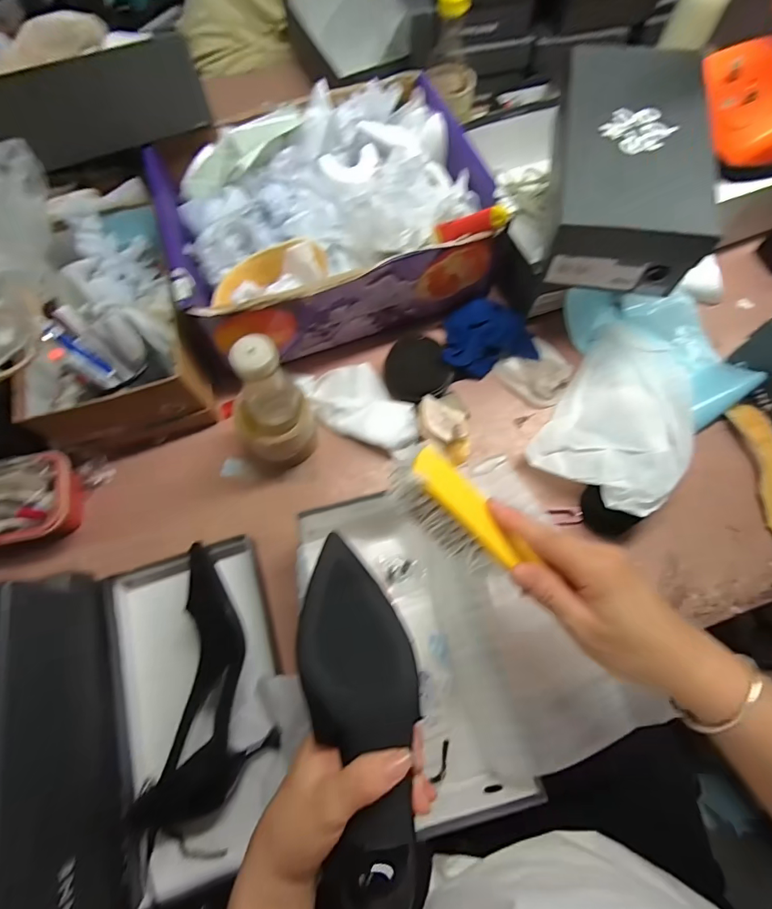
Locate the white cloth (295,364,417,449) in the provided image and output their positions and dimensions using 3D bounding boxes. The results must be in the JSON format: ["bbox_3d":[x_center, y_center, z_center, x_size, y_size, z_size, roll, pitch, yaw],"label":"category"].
[{"bbox_3d":[-0.033,-0.069,0.576,0.099,0.034,0.182,-42,74,-14],"label":"white cloth"}]

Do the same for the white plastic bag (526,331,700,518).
[{"bbox_3d":[0.304,-0.056,0.543,0.155,0.056,0.263,34,73,12],"label":"white plastic bag"}]

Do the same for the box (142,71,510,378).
[{"bbox_3d":[-0.082,-0.319,0.595,0.398,0.141,0.301,-20,70,-7],"label":"box"}]

